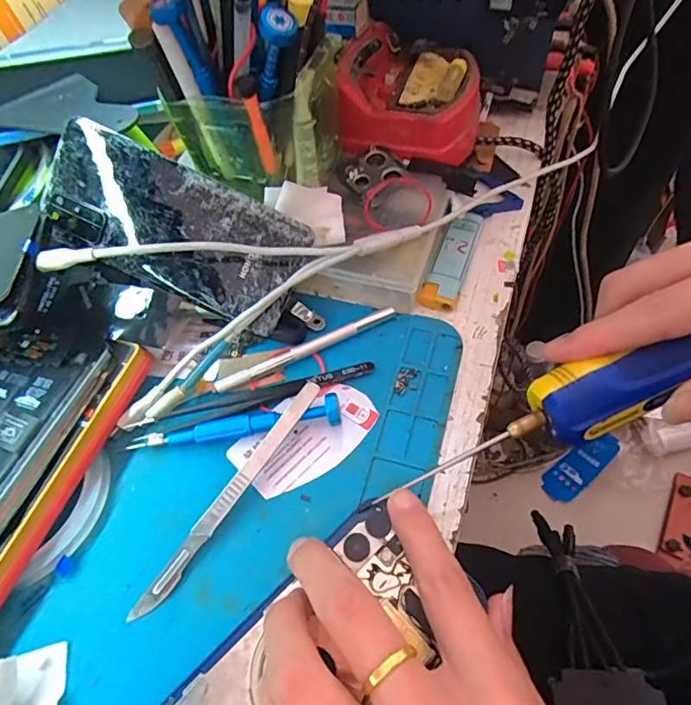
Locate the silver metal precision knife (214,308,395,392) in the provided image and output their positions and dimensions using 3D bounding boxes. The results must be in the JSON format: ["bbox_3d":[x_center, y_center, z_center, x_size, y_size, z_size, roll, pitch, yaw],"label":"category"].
[{"bbox_3d":[-0.022,-0.003,0.292,0.111,0.004,0.009,-25,57,-10],"label":"silver metal precision knife"}]

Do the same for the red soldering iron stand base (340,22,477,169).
[{"bbox_3d":[0.046,-0.179,0.345,0.094,0.042,0.092,5,57,9],"label":"red soldering iron stand base"}]

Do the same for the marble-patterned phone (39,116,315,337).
[{"bbox_3d":[-0.099,-0.072,0.292,0.151,0.009,0.069,25,95,0],"label":"marble-patterned phone"}]

